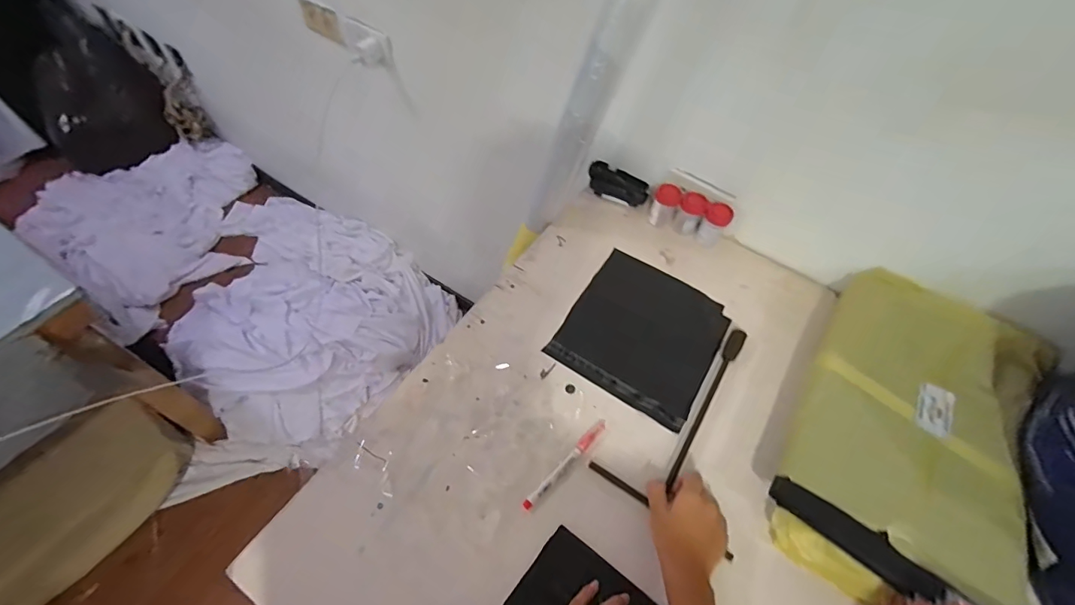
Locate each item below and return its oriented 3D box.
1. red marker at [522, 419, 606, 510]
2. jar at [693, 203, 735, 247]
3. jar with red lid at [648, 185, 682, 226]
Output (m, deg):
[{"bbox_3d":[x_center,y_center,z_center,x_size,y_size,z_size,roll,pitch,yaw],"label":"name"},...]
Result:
[{"bbox_3d":[0.038,0.197,0.555,0.015,0.010,0.145,40,62,19],"label":"red marker"},{"bbox_3d":[0.298,-0.133,0.764,0.042,0.063,0.040,2,57,-4],"label":"jar"},{"bbox_3d":[0.219,-0.166,0.775,0.041,0.066,0.037,22,58,9],"label":"jar with red lid"}]

